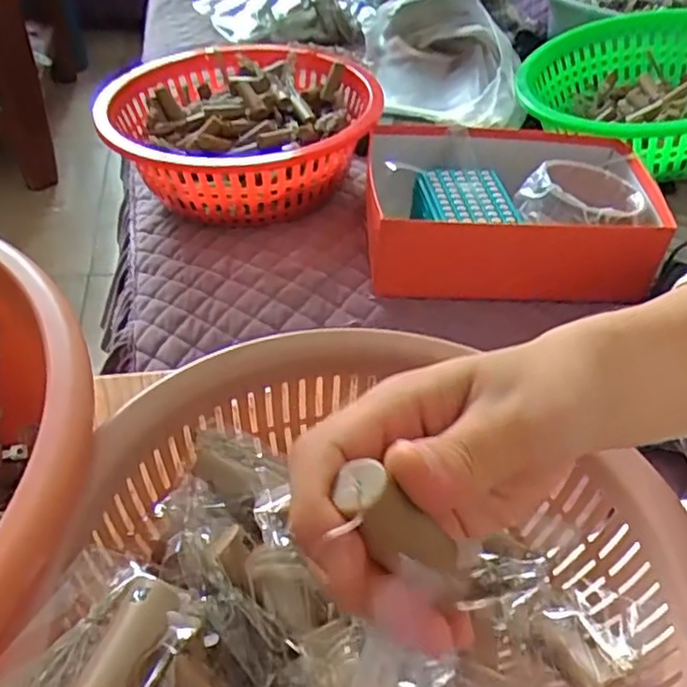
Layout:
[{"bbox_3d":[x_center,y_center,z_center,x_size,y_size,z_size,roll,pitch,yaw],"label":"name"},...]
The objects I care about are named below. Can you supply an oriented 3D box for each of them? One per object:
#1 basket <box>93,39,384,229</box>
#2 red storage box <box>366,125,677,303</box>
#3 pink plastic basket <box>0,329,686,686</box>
[{"bbox_3d":[-0.122,-0.252,0.813,0.295,0.110,0.307,3,43,-2],"label":"basket"},{"bbox_3d":[0.178,-0.152,0.764,0.308,0.097,0.233,-1,43,-6],"label":"red storage box"},{"bbox_3d":[0.015,0.116,0.299,0.282,0.081,0.268,-10,45,-15],"label":"pink plastic basket"}]

